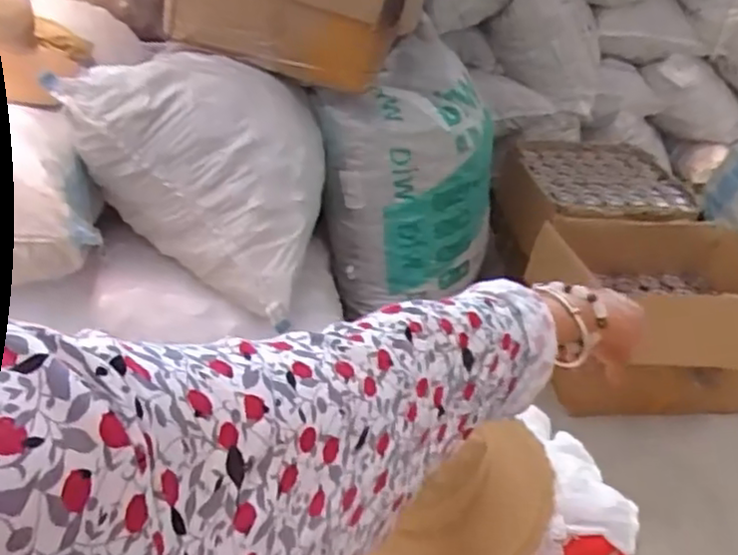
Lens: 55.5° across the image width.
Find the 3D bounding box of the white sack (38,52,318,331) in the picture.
[{"bbox_3d":[-0.340,-0.236,1.491,0.441,0.419,0.382,6,32,1],"label":"white sack"}]

